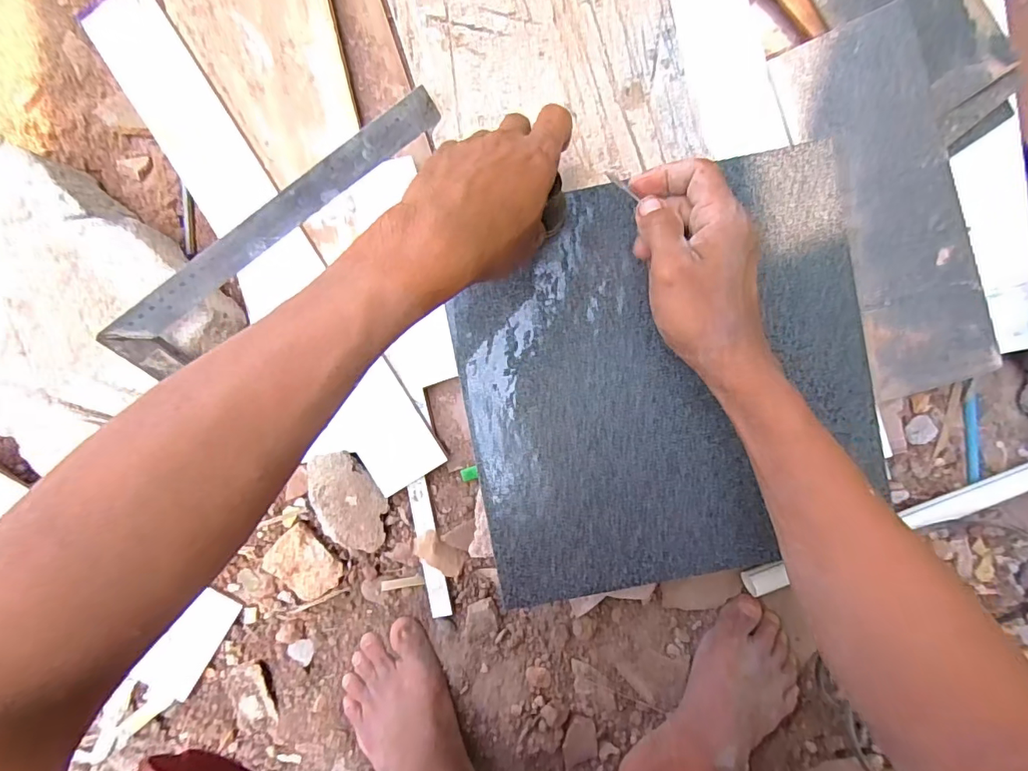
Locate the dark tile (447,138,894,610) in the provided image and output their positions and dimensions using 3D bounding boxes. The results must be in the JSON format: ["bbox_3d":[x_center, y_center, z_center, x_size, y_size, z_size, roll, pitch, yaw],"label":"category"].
[{"bbox_3d":[0.110,-0.001,0.365,0.290,0.012,0.286,-11,91,0],"label":"dark tile"}]

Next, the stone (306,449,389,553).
[{"bbox_3d":[-0.150,0.106,0.454,0.053,0.020,0.095,-36,91,1],"label":"stone"}]

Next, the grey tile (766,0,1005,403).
[{"bbox_3d":[0.302,-0.137,0.399,0.093,0.006,0.293,-20,97,19],"label":"grey tile"}]

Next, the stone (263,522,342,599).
[{"bbox_3d":[-0.194,0.166,0.459,0.050,0.018,0.065,-42,91,1],"label":"stone"}]

